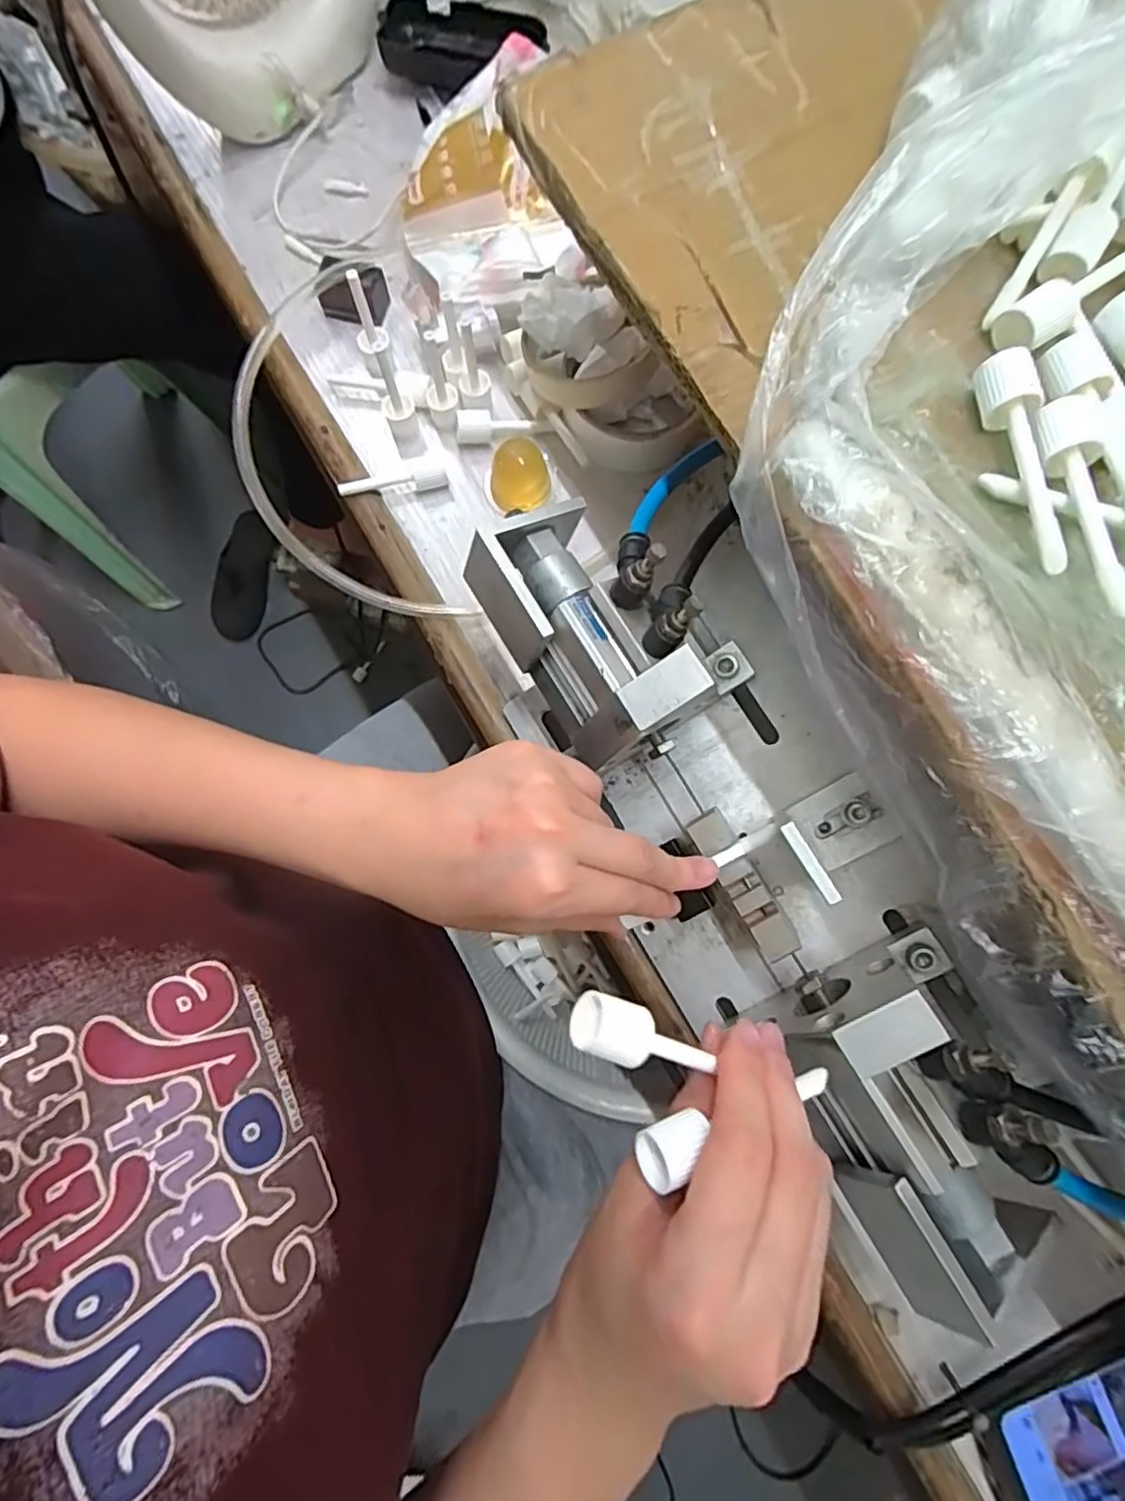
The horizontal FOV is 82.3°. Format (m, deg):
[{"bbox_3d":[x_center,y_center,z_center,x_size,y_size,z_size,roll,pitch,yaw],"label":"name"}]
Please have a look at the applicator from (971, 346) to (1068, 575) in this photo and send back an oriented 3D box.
[{"bbox_3d":[0.161,-0.101,0.228,0.017,0.015,0.082,-4,79,-1],"label":"applicator"}]

